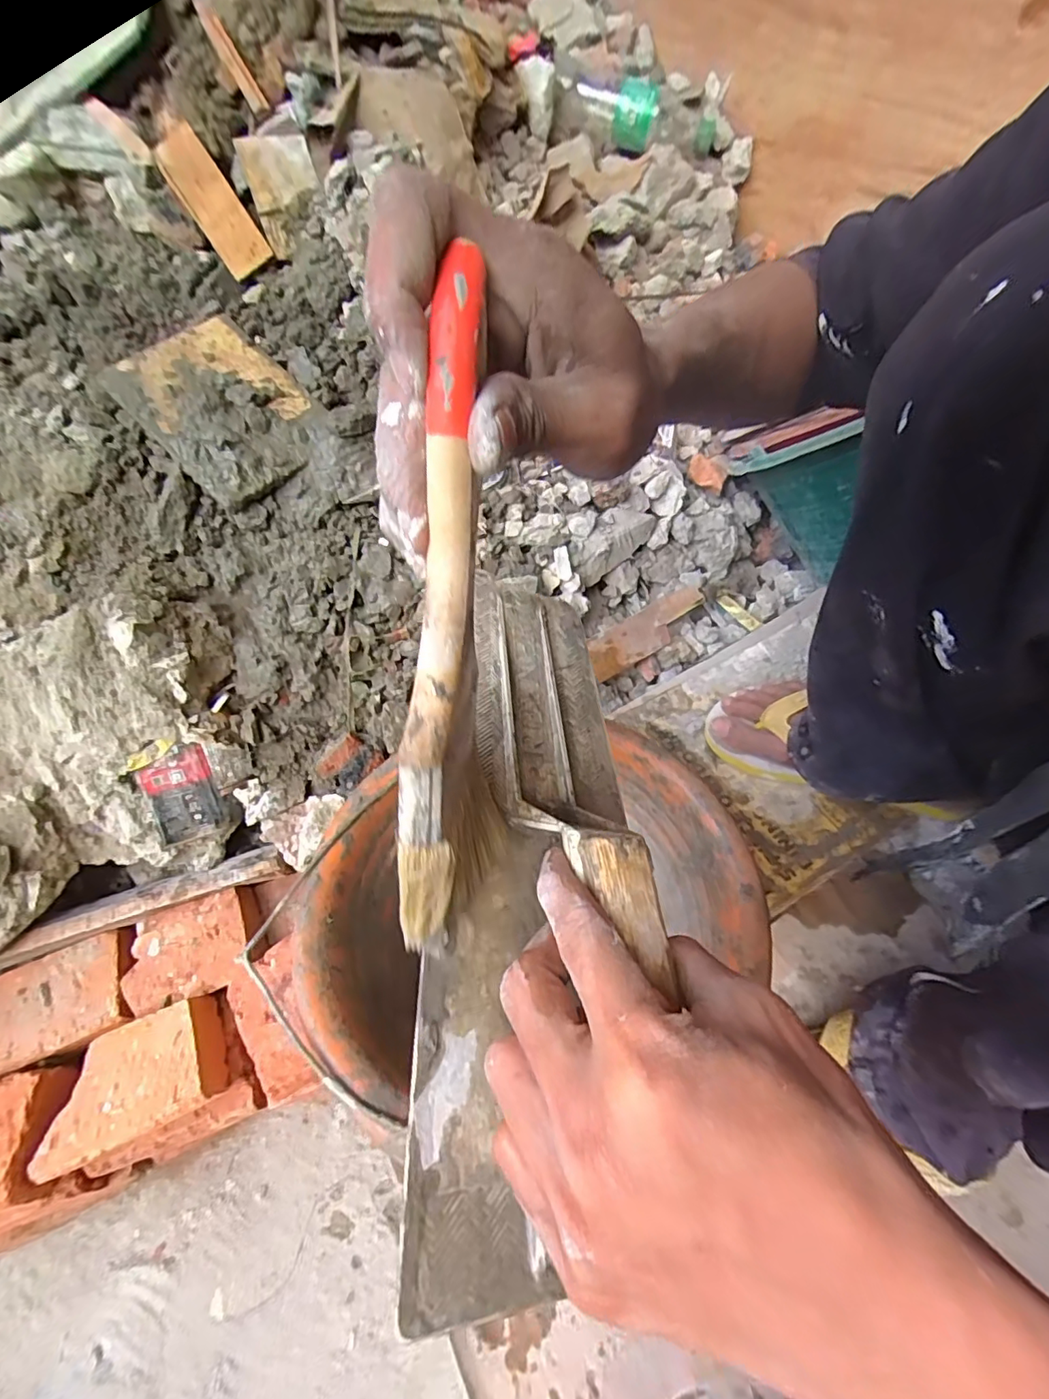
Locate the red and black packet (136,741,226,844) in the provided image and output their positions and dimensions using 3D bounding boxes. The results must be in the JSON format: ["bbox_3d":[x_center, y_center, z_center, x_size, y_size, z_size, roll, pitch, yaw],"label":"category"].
[{"bbox_3d":[-0.306,0.084,0.480,0.053,0.006,0.081,-16,102,-21],"label":"red and black packet"}]

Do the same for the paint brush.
[{"bbox_3d":[-0.025,-0.011,0.158,0.014,0.196,0.024,9,16,10],"label":"paint brush"}]

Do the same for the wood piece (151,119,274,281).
[{"bbox_3d":[-0.318,-0.506,0.548,0.063,0.121,0.014,-20,29,30],"label":"wood piece"}]

